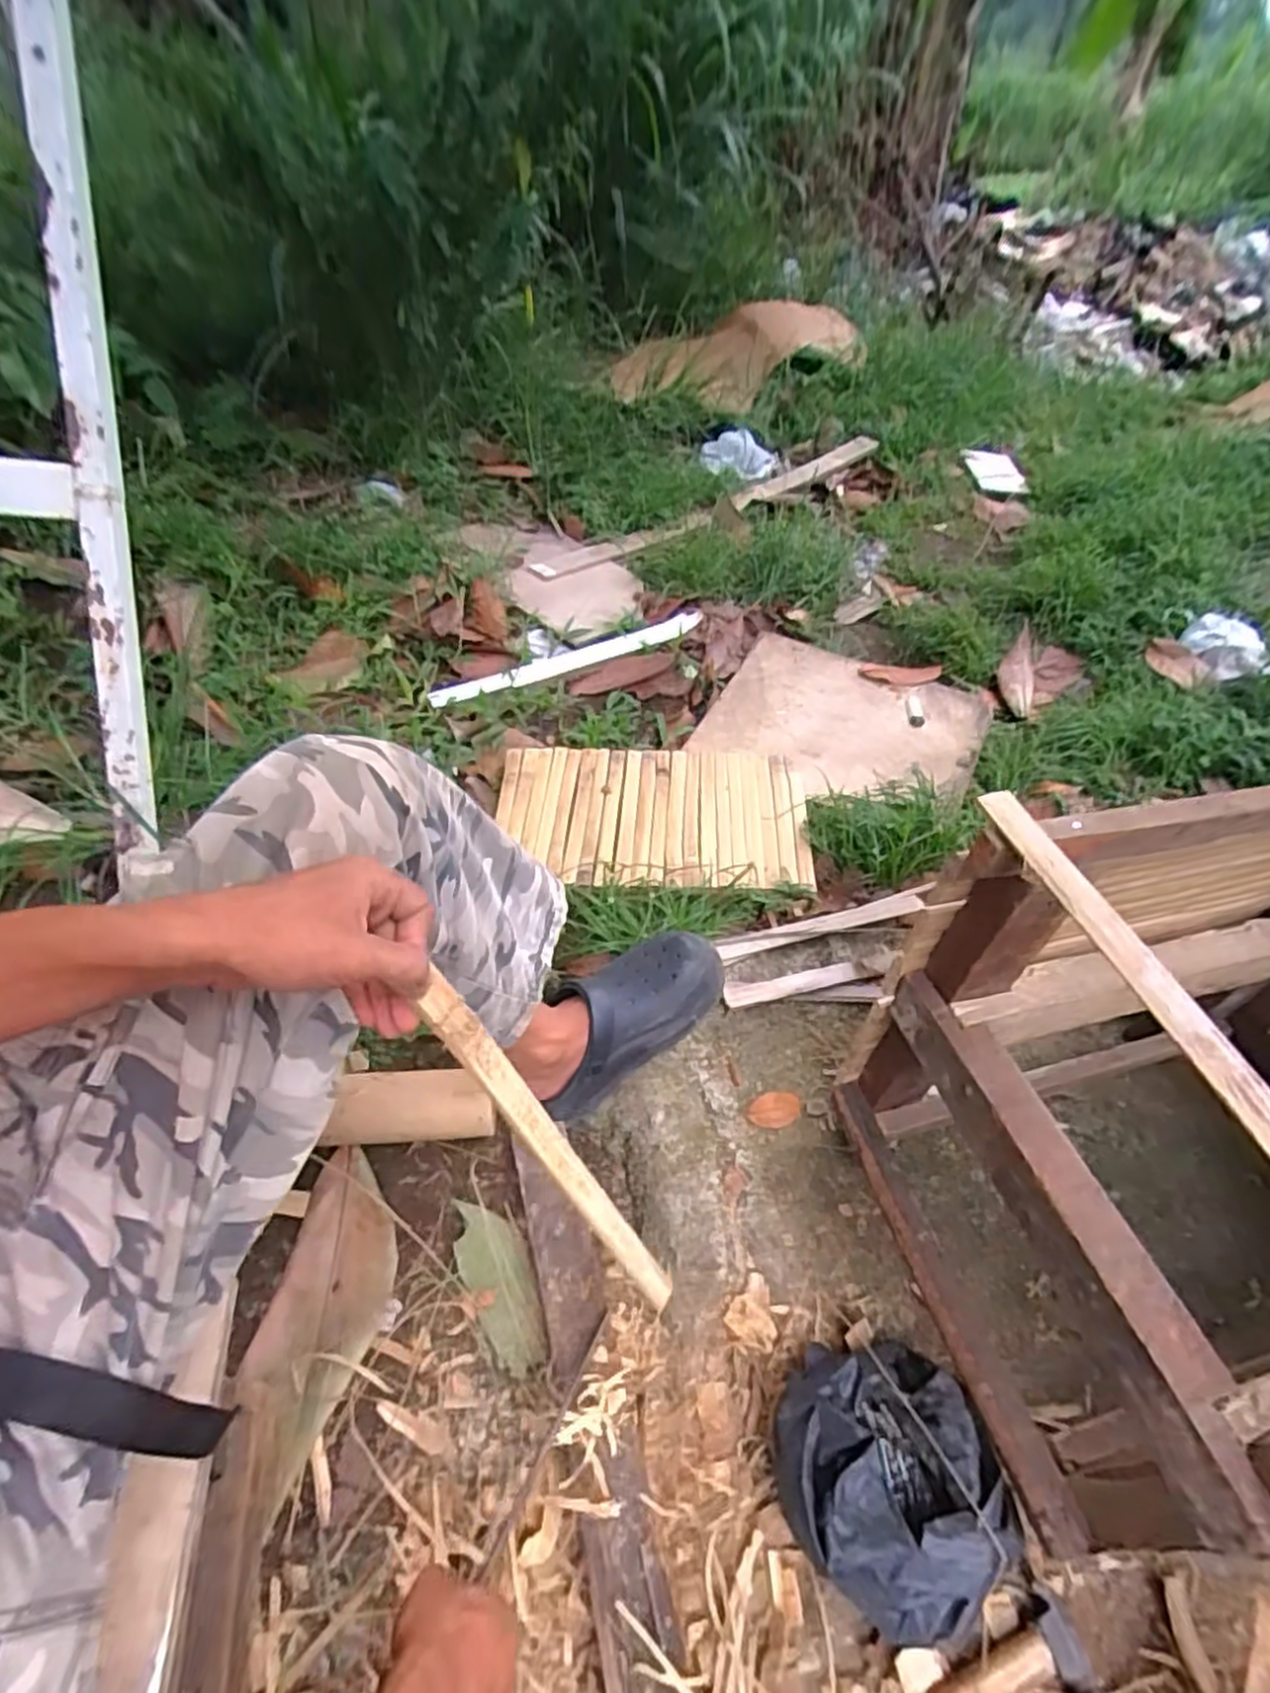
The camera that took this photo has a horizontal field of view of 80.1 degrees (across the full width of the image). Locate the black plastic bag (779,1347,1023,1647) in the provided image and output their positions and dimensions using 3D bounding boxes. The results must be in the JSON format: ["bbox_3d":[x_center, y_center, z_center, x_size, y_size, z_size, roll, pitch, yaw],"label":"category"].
[{"bbox_3d":[0.195,0.486,0.580,0.171,0.075,0.182,-10,50,-12],"label":"black plastic bag"}]

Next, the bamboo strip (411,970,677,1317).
[{"bbox_3d":[-0.044,0.212,0.500,0.011,0.357,0.025,3,41,38],"label":"bamboo strip"}]

